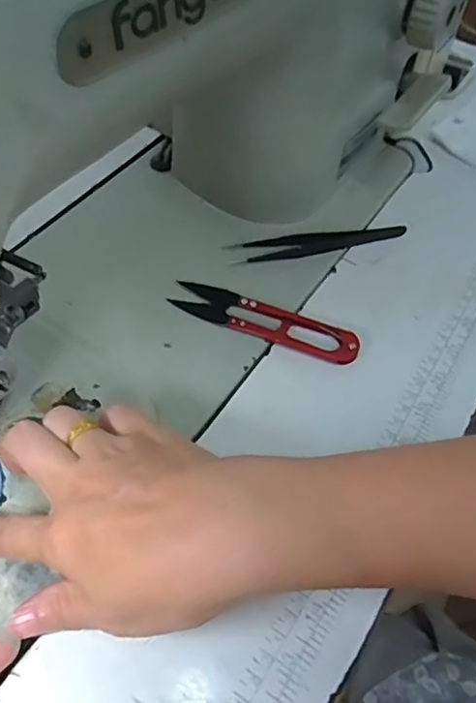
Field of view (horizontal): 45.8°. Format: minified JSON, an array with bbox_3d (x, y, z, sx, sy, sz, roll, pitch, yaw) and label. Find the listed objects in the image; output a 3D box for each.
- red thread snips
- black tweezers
[{"bbox_3d":[0.017,-0.020,0.346,0.116,0.007,0.026,19,58,9],"label":"red thread snips"},{"bbox_3d":[0.055,-0.075,0.387,0.125,0.004,0.017,-11,58,-10],"label":"black tweezers"}]

